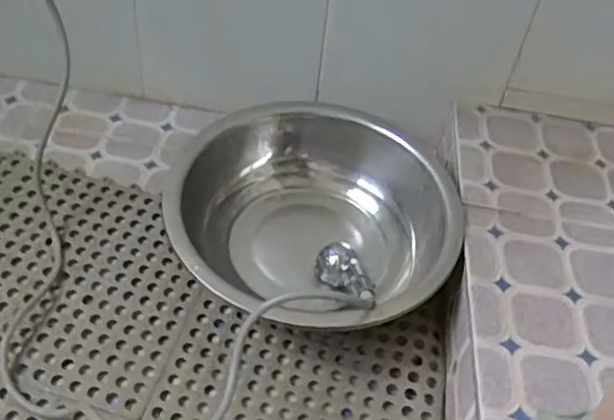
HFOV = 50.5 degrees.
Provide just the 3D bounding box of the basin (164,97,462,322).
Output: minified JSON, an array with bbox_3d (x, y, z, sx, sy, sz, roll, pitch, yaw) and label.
[{"bbox_3d":[0.012,0.018,0.779,0.313,0.109,0.329,4,46,-4],"label":"basin"}]

